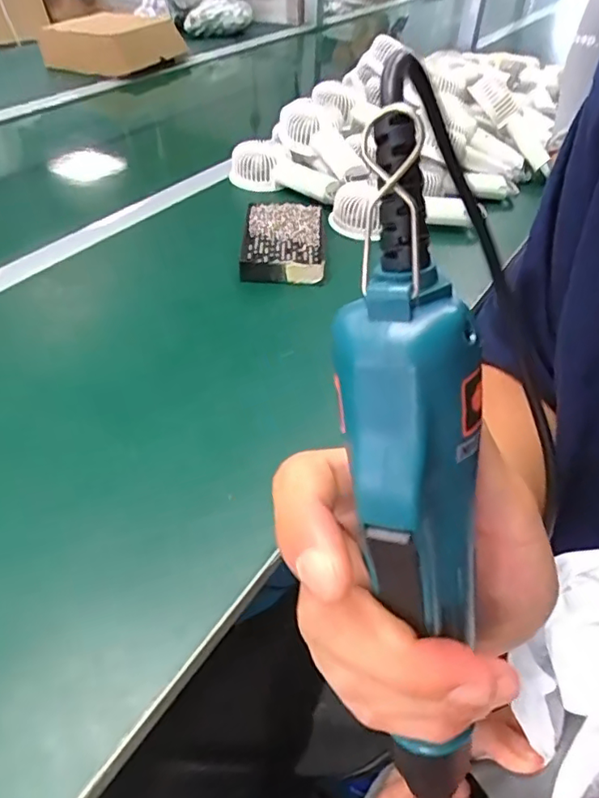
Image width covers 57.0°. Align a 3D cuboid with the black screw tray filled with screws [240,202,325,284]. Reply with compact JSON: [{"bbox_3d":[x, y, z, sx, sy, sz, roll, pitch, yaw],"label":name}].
[{"bbox_3d":[-0.019,-0.178,0.625,0.089,0.027,0.137,1,44,-2],"label":"black screw tray filled with screws"}]

